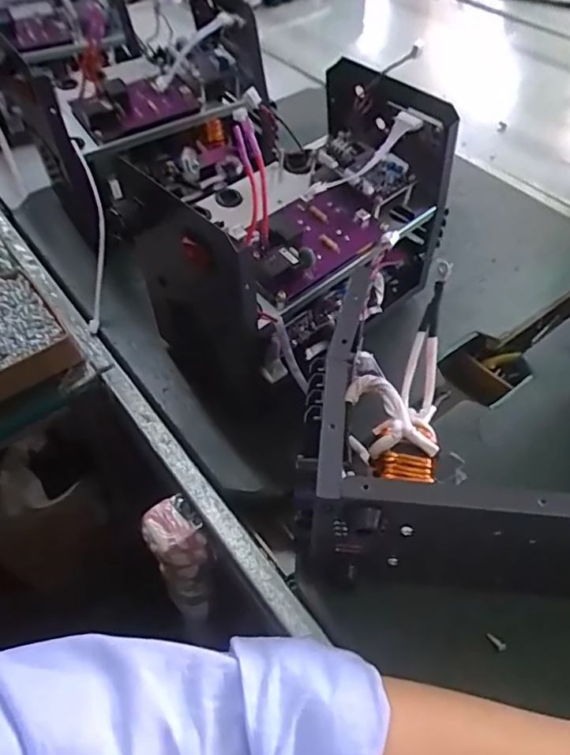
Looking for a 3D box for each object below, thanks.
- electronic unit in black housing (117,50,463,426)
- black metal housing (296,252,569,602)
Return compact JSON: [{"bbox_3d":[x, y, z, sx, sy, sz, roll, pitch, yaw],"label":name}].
[{"bbox_3d":[0.011,-0.133,0.534,0.279,0.219,0.156,-37,61,-24],"label":"electronic unit in black housing"},{"bbox_3d":[0.167,0.044,0.421,0.286,0.147,0.224,7,53,6],"label":"black metal housing"}]

